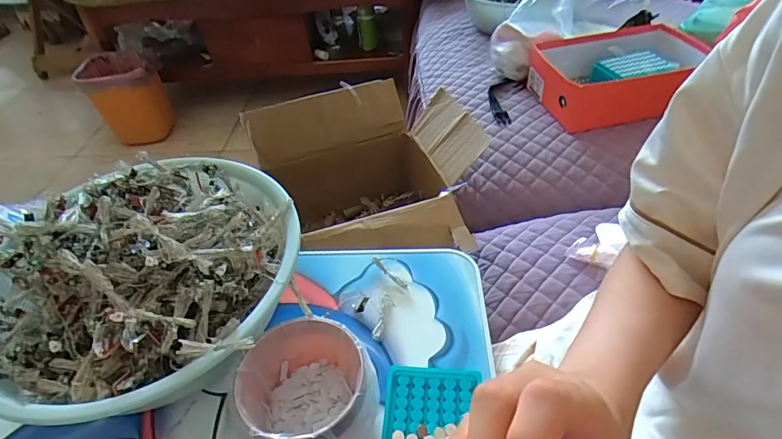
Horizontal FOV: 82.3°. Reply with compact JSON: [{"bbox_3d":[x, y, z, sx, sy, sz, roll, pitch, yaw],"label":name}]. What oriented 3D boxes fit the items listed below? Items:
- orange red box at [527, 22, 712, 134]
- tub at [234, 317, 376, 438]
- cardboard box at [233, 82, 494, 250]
[{"bbox_3d":[0.442,-0.286,0.889,0.295,0.093,0.202,-11,44,-5],"label":"orange red box"},{"bbox_3d":[-0.077,0.164,0.425,0.112,0.081,0.113,-3,44,3],"label":"tub"},{"bbox_3d":[-0.024,-0.042,0.734,0.324,0.222,0.302,-17,45,-12],"label":"cardboard box"}]

